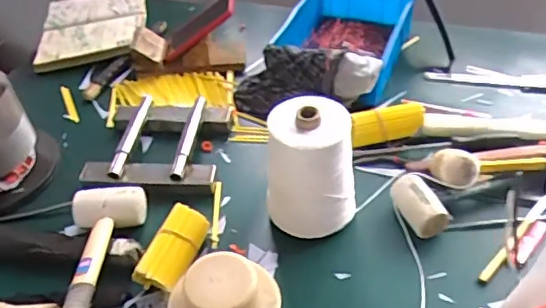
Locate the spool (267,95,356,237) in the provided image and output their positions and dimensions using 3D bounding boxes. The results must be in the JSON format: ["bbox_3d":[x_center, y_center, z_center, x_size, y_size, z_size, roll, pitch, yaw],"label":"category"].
[{"bbox_3d":[0.048,0.024,0.699,0.094,0.171,0.089,-2,42,2],"label":"spool"}]

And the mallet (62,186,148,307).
[{"bbox_3d":[-0.219,0.148,0.661,0.099,0.064,0.288,-2,42,2],"label":"mallet"}]

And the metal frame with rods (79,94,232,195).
[{"bbox_3d":[-0.175,-0.024,0.858,0.197,0.048,0.203,2,42,7],"label":"metal frame with rods"}]

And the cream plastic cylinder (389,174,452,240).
[{"bbox_3d":[0.192,0.067,0.733,0.055,0.049,0.086,-23,45,-20],"label":"cream plastic cylinder"}]

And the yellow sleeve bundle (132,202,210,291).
[{"bbox_3d":[-0.120,0.119,0.700,0.056,0.048,0.121,14,45,19],"label":"yellow sleeve bundle"}]

